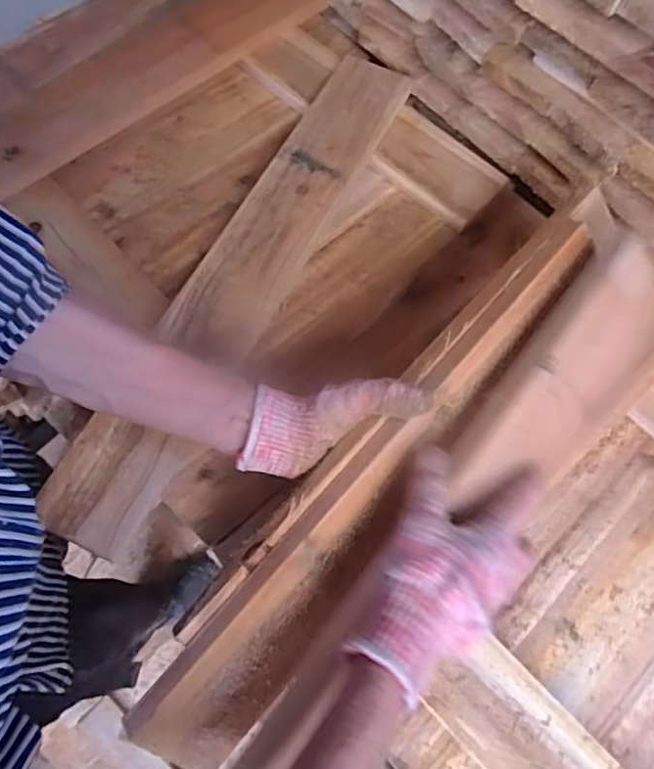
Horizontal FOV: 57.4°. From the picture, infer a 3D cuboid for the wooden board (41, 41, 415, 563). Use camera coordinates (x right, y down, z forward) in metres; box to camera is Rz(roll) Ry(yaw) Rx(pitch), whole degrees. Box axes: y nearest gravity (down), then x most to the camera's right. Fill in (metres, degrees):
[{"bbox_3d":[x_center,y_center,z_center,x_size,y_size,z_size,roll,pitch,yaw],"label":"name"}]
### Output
[{"bbox_3d":[-0.071,-0.114,0.566,0.088,0.035,0.559,25,71,6],"label":"wooden board"}]

